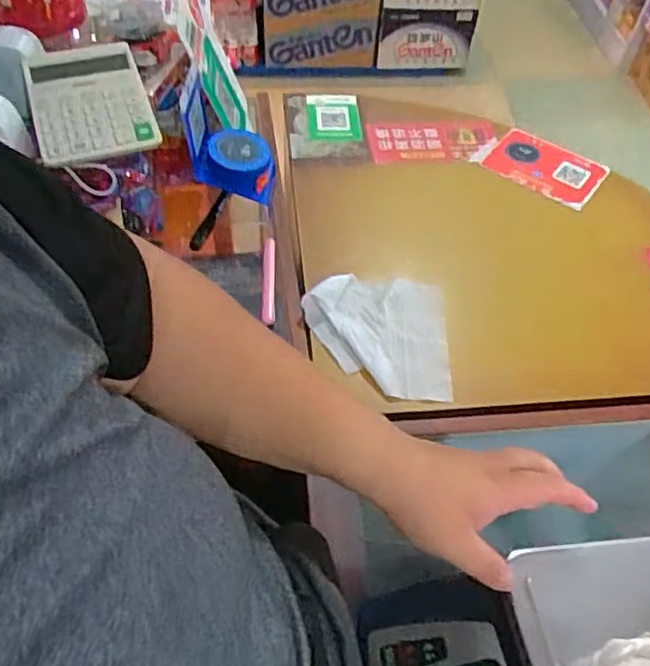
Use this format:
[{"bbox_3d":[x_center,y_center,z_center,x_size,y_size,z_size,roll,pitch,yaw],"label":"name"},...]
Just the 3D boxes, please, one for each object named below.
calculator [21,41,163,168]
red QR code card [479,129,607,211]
[{"bbox_3d":[-0.258,-0.253,0.704,0.123,0.018,0.153,-16,69,-9],"label":"calculator"},{"bbox_3d":[0.325,-0.247,0.951,0.161,0.008,0.113,32,59,19],"label":"red QR code card"}]

